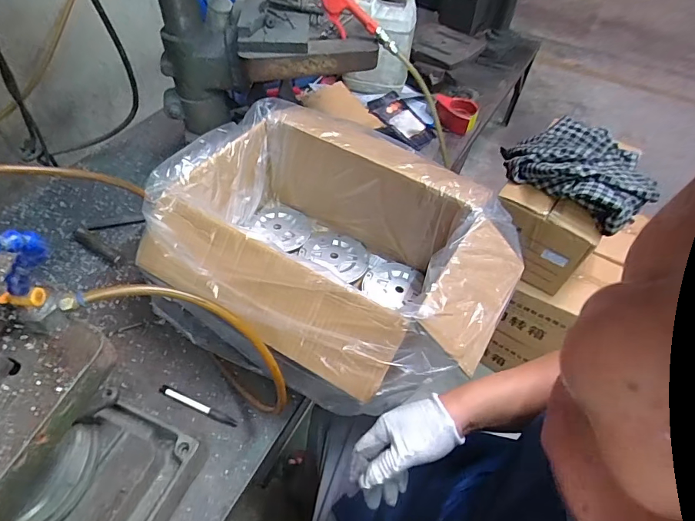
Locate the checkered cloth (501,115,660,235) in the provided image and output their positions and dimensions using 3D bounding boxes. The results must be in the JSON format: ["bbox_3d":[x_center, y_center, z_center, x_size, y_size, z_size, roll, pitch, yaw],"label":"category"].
[{"bbox_3d":[0.566,-0.242,1.067,0.279,0.096,0.361,-35,60,-27],"label":"checkered cloth"}]

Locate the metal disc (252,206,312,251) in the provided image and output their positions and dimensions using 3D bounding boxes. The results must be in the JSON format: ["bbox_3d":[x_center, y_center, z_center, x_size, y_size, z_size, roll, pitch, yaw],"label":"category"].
[{"bbox_3d":[-0.137,-0.074,0.911,0.128,0.013,0.111,30,46,20],"label":"metal disc"}]

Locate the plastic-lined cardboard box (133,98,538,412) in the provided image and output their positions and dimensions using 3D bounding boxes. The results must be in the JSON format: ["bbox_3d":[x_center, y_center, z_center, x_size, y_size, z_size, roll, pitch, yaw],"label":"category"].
[{"bbox_3d":[-0.018,-0.015,0.758,0.558,0.229,0.449,30,55,20],"label":"plastic-lined cardboard box"}]

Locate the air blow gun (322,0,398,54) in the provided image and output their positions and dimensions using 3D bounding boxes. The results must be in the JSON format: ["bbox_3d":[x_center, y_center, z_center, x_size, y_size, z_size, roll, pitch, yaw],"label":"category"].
[{"bbox_3d":[0.021,-0.455,0.824,0.182,0.075,0.028,33,51,-14],"label":"air blow gun"}]

